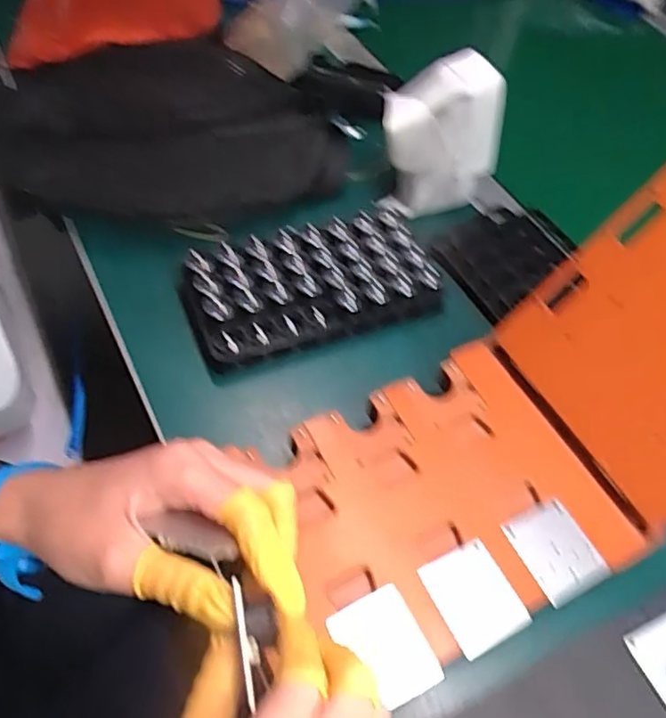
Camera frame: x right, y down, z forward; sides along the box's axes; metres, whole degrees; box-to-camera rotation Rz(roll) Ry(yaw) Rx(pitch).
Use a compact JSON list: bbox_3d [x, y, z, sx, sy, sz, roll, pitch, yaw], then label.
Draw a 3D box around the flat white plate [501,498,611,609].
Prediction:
[{"bbox_3d":[0.132,0.114,0.370,0.043,0.004,0.051,-20,59,-18],"label":"flat white plate"}]

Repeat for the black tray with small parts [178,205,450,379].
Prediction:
[{"bbox_3d":[-0.018,-0.059,0.491,0.187,0.033,0.097,-16,58,-16],"label":"black tray with small parts"}]

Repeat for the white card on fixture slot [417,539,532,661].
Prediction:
[{"bbox_3d":[0.079,0.133,0.348,0.044,0.008,0.053,-21,59,-19],"label":"white card on fixture slot"}]

